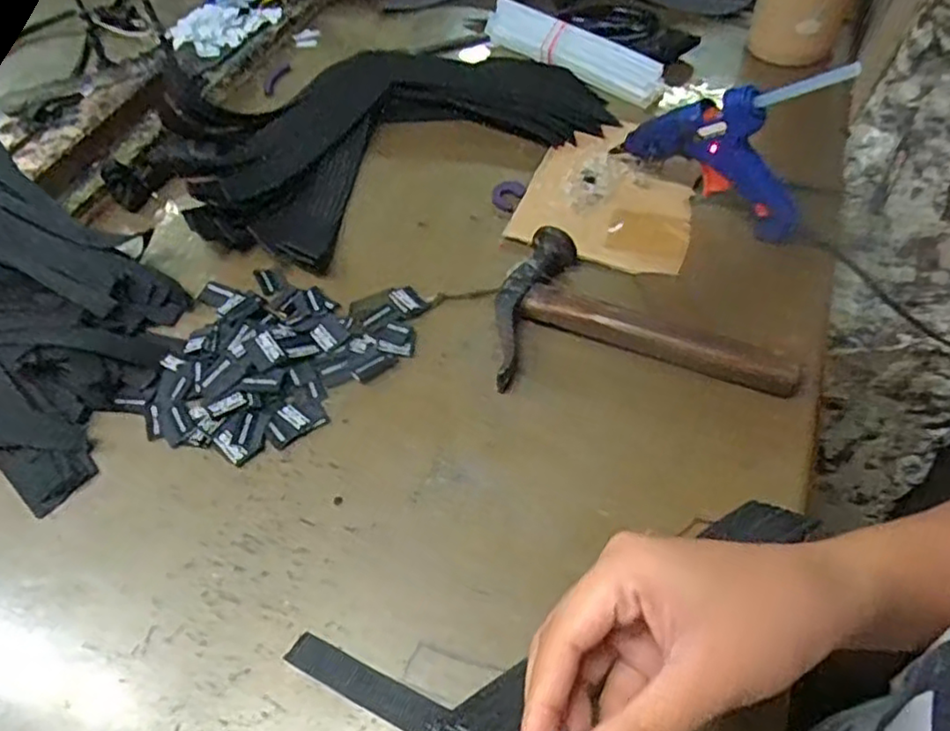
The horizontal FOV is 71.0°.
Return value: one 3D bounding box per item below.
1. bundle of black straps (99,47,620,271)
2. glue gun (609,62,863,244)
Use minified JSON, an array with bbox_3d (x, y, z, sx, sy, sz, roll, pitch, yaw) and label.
[{"bbox_3d":[-0.101,-0.206,0.554,0.378,0.039,0.228,-30,58,-20],"label":"bundle of black straps"},{"bbox_3d":[0.167,-0.156,0.454,0.147,0.122,0.030,22,57,17],"label":"glue gun"}]

